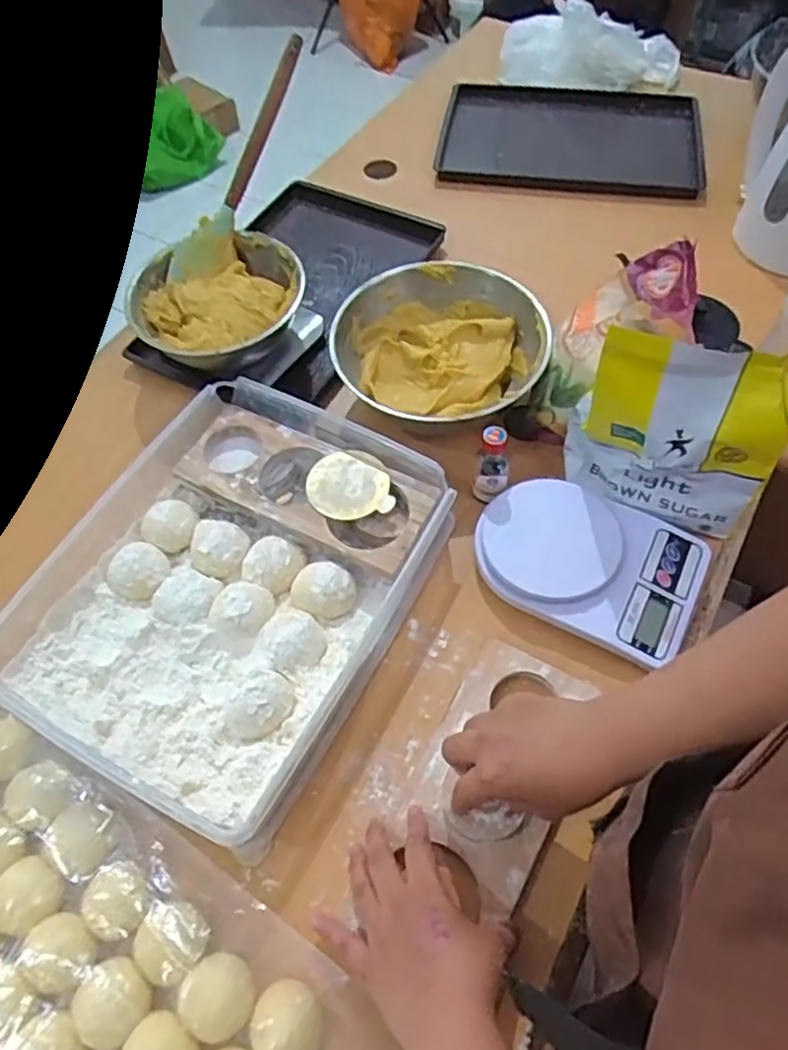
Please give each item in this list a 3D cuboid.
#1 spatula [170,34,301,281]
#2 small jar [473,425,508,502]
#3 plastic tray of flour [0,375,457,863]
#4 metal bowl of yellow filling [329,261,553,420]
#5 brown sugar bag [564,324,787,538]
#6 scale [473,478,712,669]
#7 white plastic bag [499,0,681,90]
[{"bbox_3d":[-0.168,-0.395,0.746,0.046,0.035,0.276,32,101,20],"label":"spatula"},{"bbox_3d":[0.093,-0.052,0.640,0.030,0.100,0.023,8,59,7],"label":"small jar"},{"bbox_3d":[-0.161,0.039,0.615,0.334,0.059,0.370,25,63,16],"label":"plastic tray of flour"},{"bbox_3d":[0.041,-0.183,0.721,0.216,0.077,0.193,-26,61,-13],"label":"metal bowl of yellow filling"},{"bbox_3d":[0.235,-0.080,0.570,0.160,0.175,0.043,19,61,13],"label":"brown sugar bag"},{"bbox_3d":[0.175,0.033,0.616,0.195,0.040,0.136,24,63,16],"label":"scale"},{"bbox_3d":[0.303,-0.758,1.063,0.277,0.095,0.093,22,62,15],"label":"white plastic bag"}]

